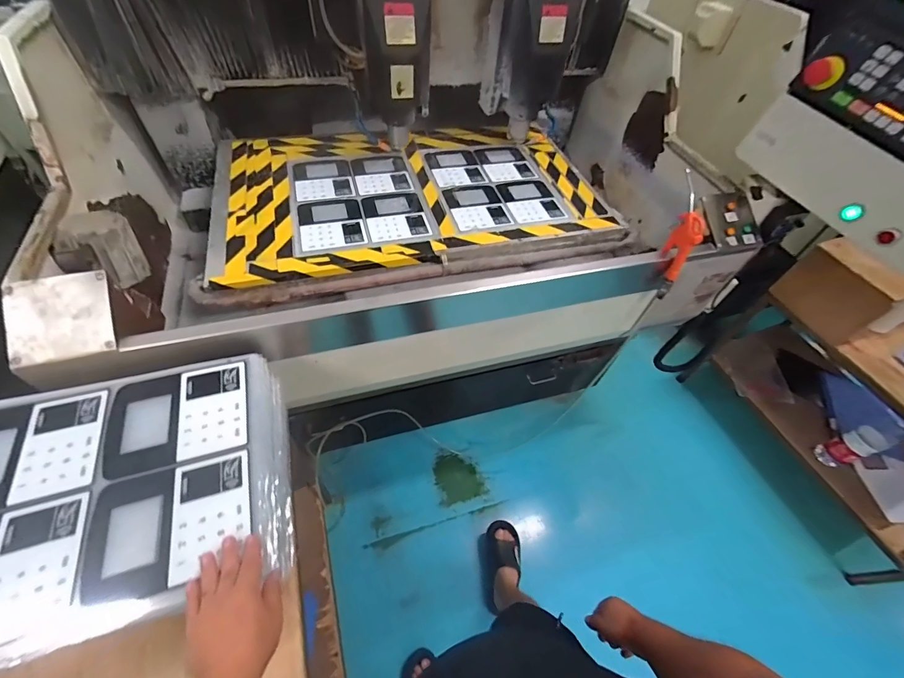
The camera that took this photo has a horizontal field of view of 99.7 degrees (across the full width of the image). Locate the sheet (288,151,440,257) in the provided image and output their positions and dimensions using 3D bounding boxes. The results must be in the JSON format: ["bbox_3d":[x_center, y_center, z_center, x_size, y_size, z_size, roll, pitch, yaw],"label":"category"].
[{"bbox_3d":[-0.240,-0.366,0.975,0.319,0.005,0.379,-11,56,-13],"label":"sheet"}]

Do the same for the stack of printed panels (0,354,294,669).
[{"bbox_3d":[-0.466,0.223,0.541,0.413,0.122,0.334,-12,56,-13],"label":"stack of printed panels"}]

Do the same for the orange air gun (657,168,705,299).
[{"bbox_3d":[0.487,-0.204,0.808,0.035,0.269,0.075,-8,33,-11],"label":"orange air gun"}]

